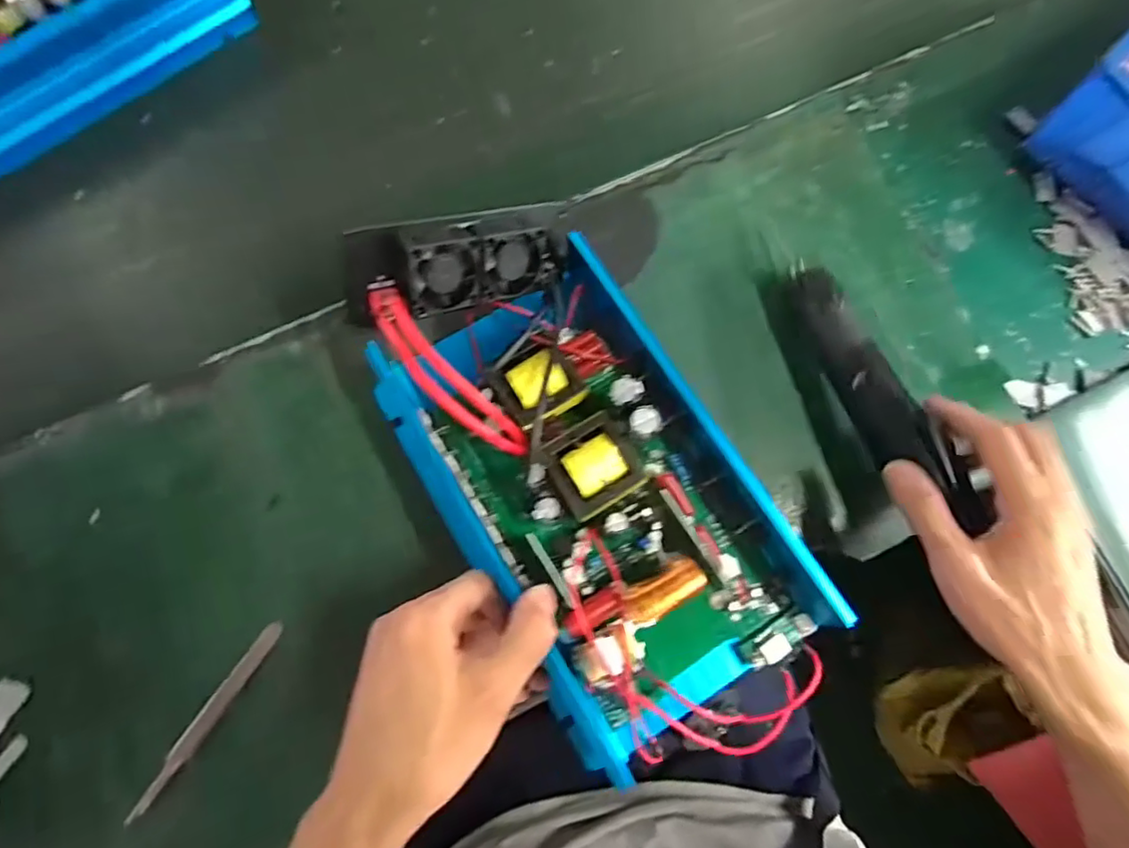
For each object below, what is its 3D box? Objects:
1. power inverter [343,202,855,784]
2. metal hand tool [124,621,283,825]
[{"bbox_3d":[0.011,0.028,0.335,0.157,0.069,0.316,-34,87,-9],"label":"power inverter"},{"bbox_3d":[-0.205,0.169,0.343,0.010,0.013,0.118,33,78,4],"label":"metal hand tool"}]

